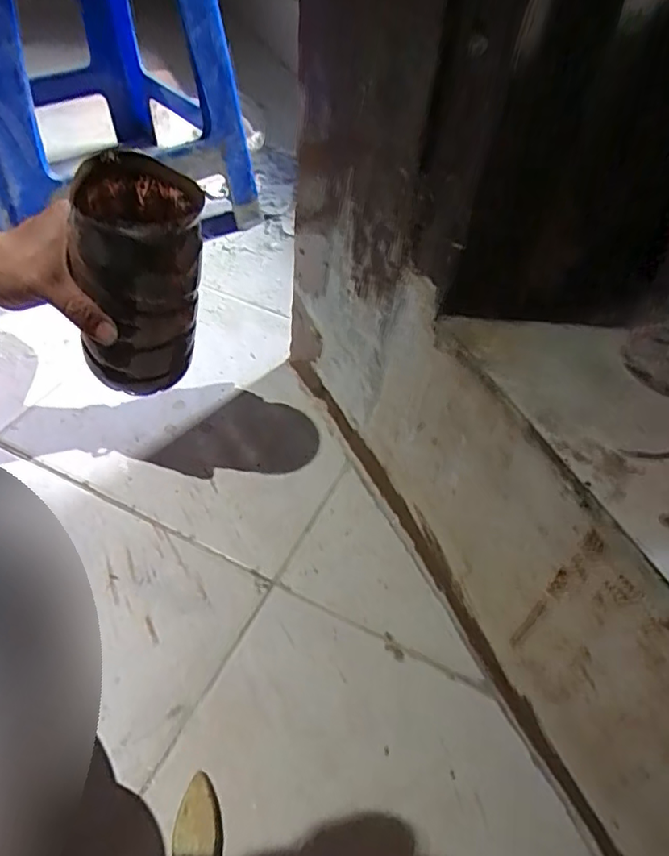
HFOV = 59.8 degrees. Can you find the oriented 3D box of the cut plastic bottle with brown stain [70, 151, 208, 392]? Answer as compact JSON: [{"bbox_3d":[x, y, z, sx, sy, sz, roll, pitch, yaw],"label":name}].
[{"bbox_3d":[-0.144,-0.107,0.440,0.089,0.148,0.091,-3,49,-8],"label":"cut plastic bottle with brown stain"}]

